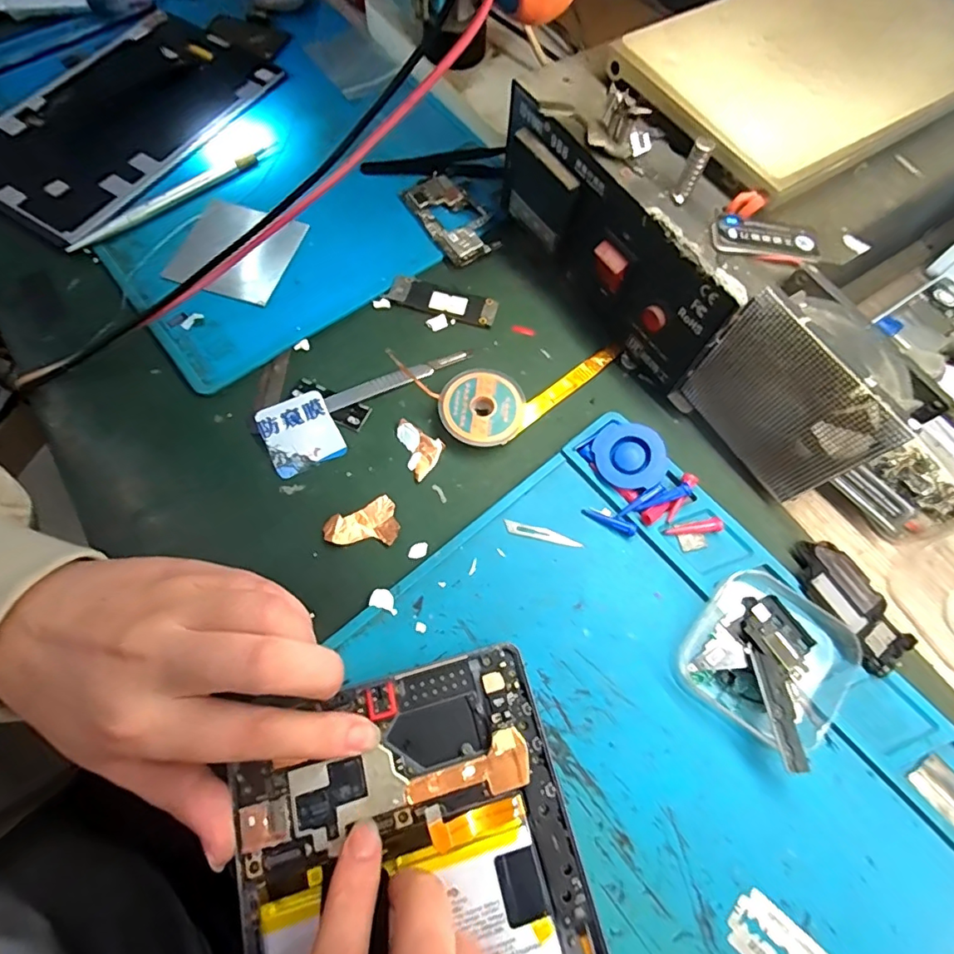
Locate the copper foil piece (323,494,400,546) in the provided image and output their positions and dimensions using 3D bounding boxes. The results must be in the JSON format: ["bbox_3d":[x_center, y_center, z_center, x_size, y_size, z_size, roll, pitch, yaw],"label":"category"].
[{"bbox_3d":[-0.057,0.026,0.258,0.036,0.004,0.024,-24,71,-11],"label":"copper foil piece"}]

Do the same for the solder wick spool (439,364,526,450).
[{"bbox_3d":[0.004,-0.036,0.280,0.043,0.012,0.045,36,71,12],"label":"solder wick spool"}]

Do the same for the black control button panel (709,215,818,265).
[{"bbox_3d":[0.123,-0.102,0.221,0.043,0.005,0.017,11,68,3],"label":"black control button panel"}]

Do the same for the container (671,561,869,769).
[{"bbox_3d":[0.132,0.082,0.231,0.067,0.020,0.066,40,72,13],"label":"container"}]

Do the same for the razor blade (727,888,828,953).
[{"bbox_3d":[0.118,0.183,0.198,0.041,0.004,0.022,40,72,13],"label":"razor blade"}]

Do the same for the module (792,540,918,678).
[{"bbox_3d":[0.179,0.060,0.247,0.039,0.011,0.064,-23,71,-11],"label":"module"}]

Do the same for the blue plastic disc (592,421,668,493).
[{"bbox_3d":[0.078,-0.011,0.264,0.033,0.004,0.036,-2,80,13],"label":"blue plastic disc"}]

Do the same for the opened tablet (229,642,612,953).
[{"bbox_3d":[-0.014,0.181,0.190,0.125,0.010,0.201,-15,70,-8],"label":"opened tablet"}]

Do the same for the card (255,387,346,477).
[{"bbox_3d":[-0.094,-0.023,0.274,0.037,0.004,0.040,-26,82,-14],"label":"card"}]

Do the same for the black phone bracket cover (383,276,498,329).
[{"bbox_3d":[-0.021,-0.105,0.309,0.064,0.005,0.021,15,69,4],"label":"black phone bracket cover"}]

